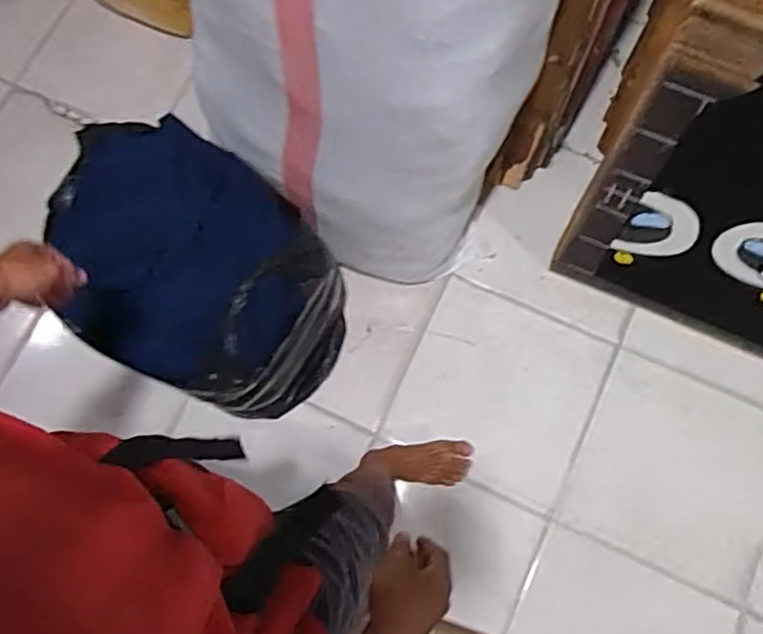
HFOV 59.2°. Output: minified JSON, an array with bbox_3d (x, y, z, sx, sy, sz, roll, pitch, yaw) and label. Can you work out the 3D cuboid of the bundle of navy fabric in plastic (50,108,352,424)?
[{"bbox_3d":[-0.350,-0.063,1.299,0.492,0.459,0.377,36,78,10],"label":"bundle of navy fabric in plastic"}]

